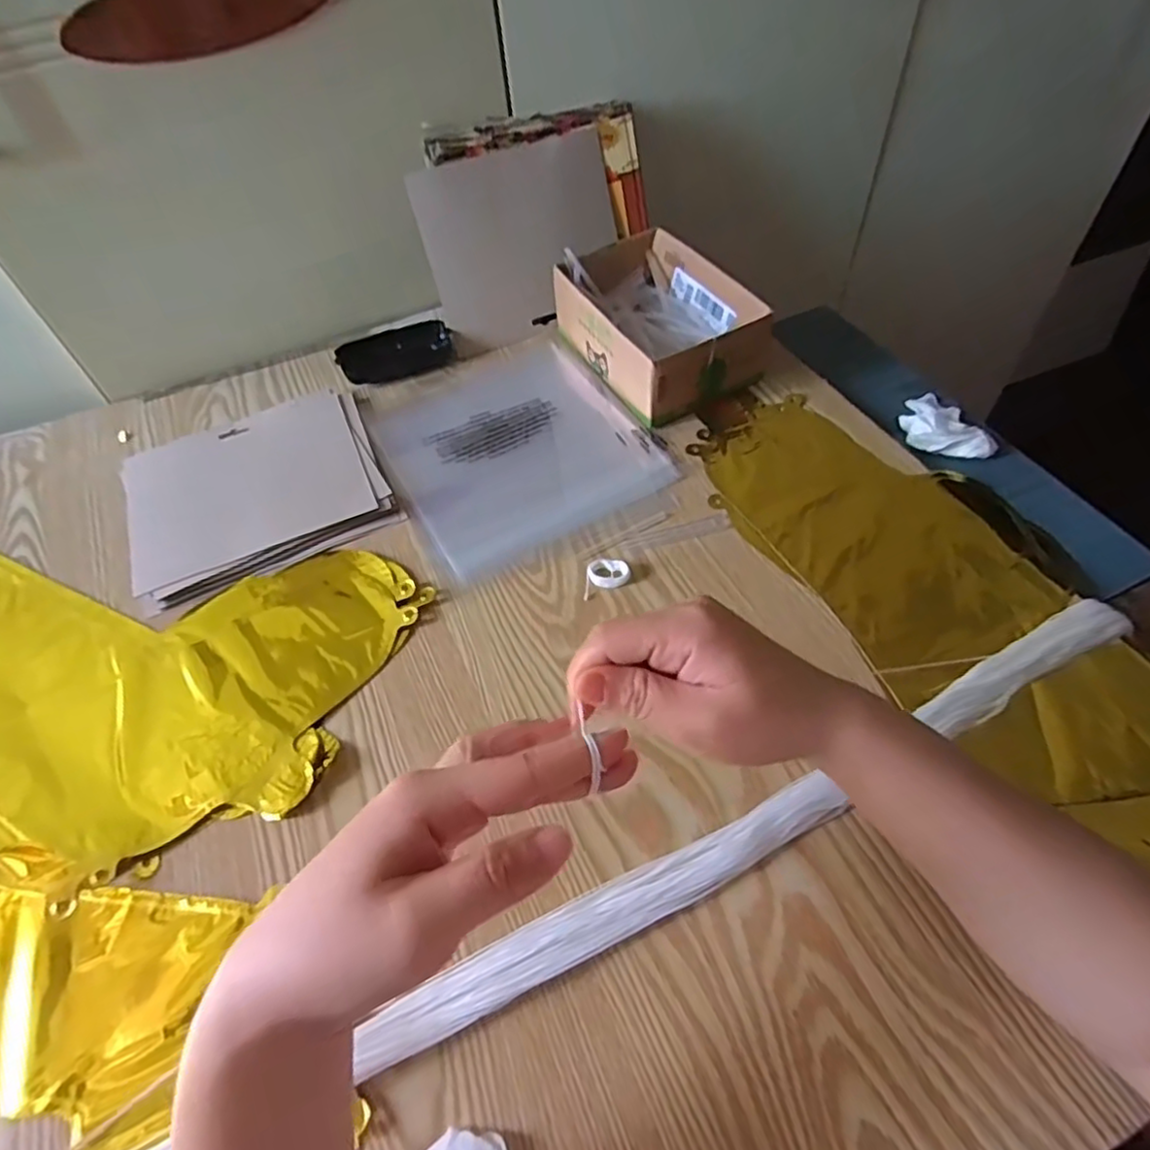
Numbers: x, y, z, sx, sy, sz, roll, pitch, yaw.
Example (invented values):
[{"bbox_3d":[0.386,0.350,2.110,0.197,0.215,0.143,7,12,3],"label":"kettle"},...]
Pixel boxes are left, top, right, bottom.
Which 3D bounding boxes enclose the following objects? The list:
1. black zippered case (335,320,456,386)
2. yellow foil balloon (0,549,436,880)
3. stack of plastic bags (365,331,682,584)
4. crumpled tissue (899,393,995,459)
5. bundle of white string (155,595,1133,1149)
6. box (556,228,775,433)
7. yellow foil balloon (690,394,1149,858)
[{"bbox_3d":[-0.178,-0.221,0.667,0.109,0.026,0.047,-21,55,-11],"label":"black zippered case"},{"bbox_3d":[-0.344,0.073,0.464,0.430,0.018,0.228,1,54,6],"label":"yellow foil balloon"},{"bbox_3d":[-0.056,-0.122,0.600,0.213,0.009,0.247,-28,56,-15],"label":"stack of plastic bags"},{"bbox_3d":[0.313,-0.130,0.572,0.059,0.021,0.086,-19,54,-9],"label":"crumpled tissue"},{"bbox_3d":[-0.008,0.186,0.350,0.800,0.022,0.036,-24,55,-12],"label":"bundle of white string"},{"bbox_3d":[0.073,-0.242,0.638,0.135,0.069,0.212,-27,56,-14],"label":"box"},{"bbox_3d":[0.265,-0.005,0.470,0.189,0.013,0.413,-25,55,-13],"label":"yellow foil balloon"}]

